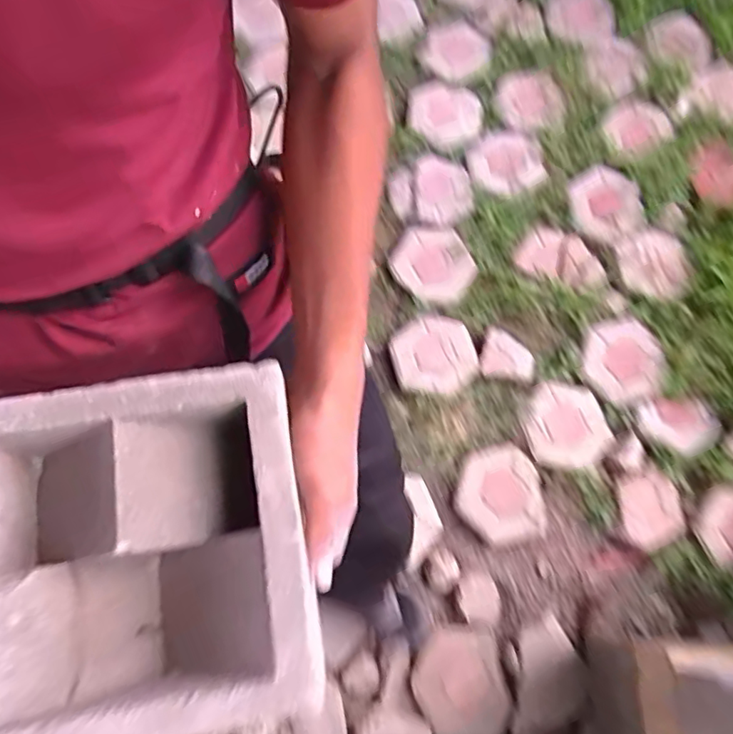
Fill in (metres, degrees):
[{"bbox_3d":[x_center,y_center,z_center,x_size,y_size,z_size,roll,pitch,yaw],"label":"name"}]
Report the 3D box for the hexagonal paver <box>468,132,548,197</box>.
[{"bbox_3d":[0.372,-0.544,1.508,0.181,0.026,0.182,-8,72,-2],"label":"hexagonal paver"}]

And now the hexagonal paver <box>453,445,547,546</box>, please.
[{"bbox_3d":[0.296,0.281,1.263,0.180,0.034,0.209,1,72,1],"label":"hexagonal paver"}]

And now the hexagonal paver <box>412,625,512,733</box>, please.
[{"bbox_3d":[0.192,0.652,1.148,0.178,0.037,0.217,-13,73,-4],"label":"hexagonal paver"}]

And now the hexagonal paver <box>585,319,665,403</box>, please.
[{"bbox_3d":[0.623,-0.019,1.375,0.177,0.022,0.206,11,73,4],"label":"hexagonal paver"}]

